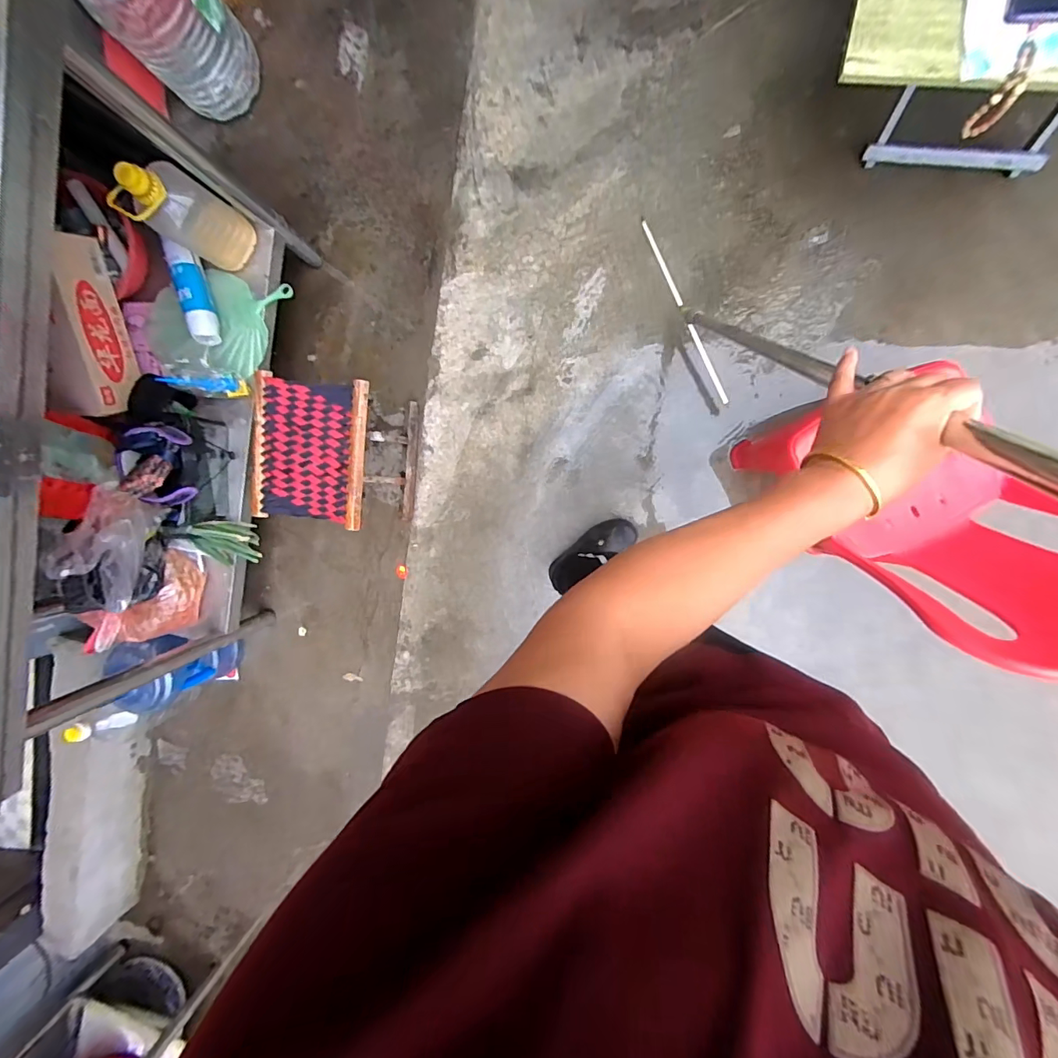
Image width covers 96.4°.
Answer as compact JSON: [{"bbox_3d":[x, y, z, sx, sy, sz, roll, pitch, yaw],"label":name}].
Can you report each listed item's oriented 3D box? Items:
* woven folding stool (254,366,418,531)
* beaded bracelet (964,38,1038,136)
[{"bbox_3d":[-0.475,-0.191,1.202,0.277,0.324,0.318,5,99,5],"label":"woven folding stool"},{"bbox_3d":[0.670,-0.612,0.670,0.034,0.102,0.034,20,65,5],"label":"beaded bracelet"}]

